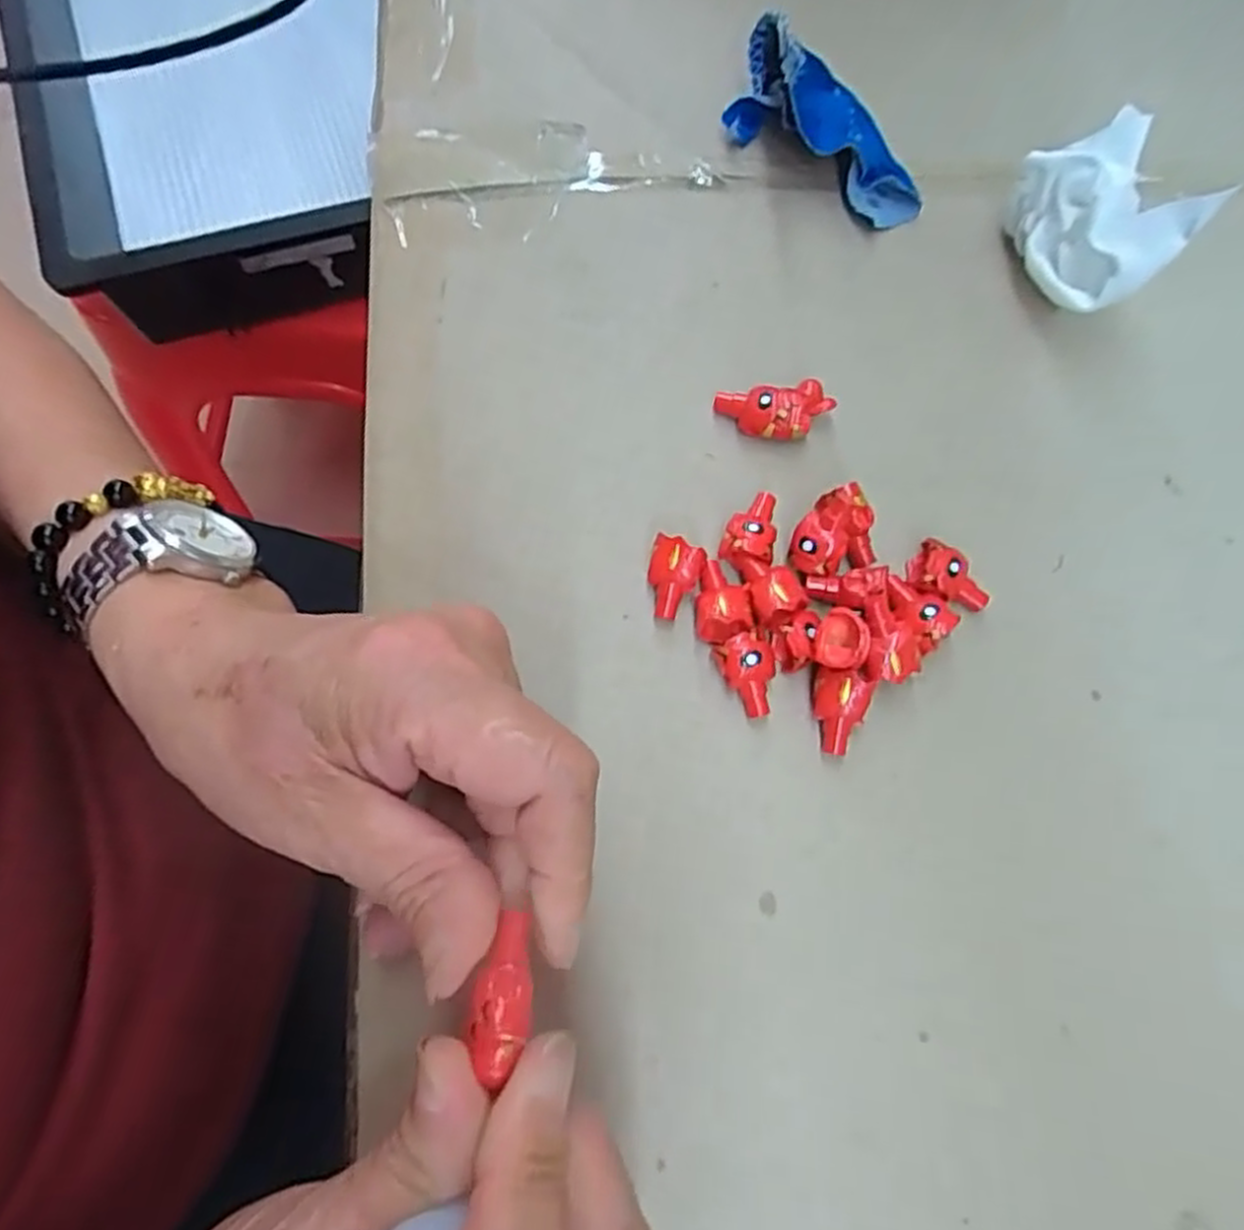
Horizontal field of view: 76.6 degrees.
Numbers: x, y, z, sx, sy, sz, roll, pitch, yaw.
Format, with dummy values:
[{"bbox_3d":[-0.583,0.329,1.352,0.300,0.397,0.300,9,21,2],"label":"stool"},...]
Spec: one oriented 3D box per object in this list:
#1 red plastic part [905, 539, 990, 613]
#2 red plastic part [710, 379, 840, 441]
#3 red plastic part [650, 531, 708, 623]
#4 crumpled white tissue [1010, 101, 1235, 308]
[{"bbox_3d":[0.104,-0.011,0.248,0.026,0.014,0.015,26,74,6],"label":"red plastic part"},{"bbox_3d":[0.051,-0.068,0.261,0.038,0.011,0.018,1,73,-2],"label":"red plastic part"},{"bbox_3d":[0.015,-0.011,0.245,0.016,0.014,0.022,21,73,5],"label":"red plastic part"},{"bbox_3d":[0.164,-0.135,0.271,0.041,0.053,0.062,-20,75,-8],"label":"crumpled white tissue"}]

